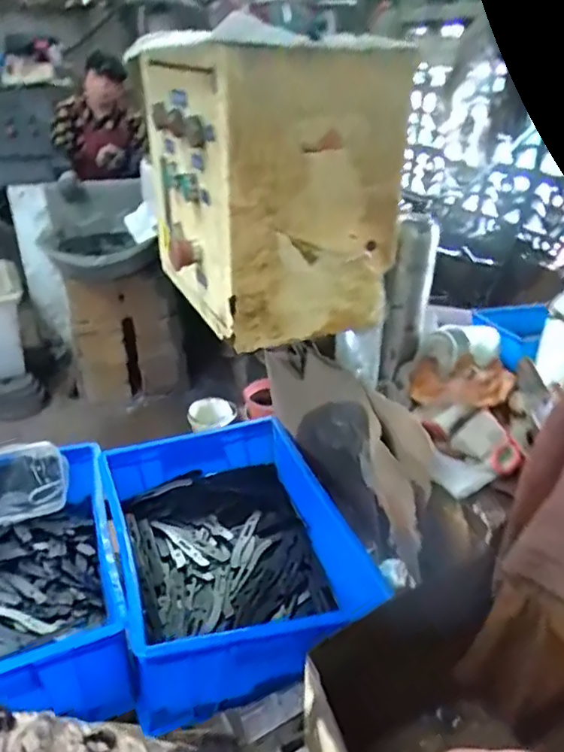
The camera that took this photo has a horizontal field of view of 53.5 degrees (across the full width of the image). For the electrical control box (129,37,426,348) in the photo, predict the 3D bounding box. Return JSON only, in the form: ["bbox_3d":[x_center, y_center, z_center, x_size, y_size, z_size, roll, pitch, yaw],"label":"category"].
[{"bbox_3d":[-0.022,-0.218,0.657,0.198,0.282,0.288,-14,32,-27],"label":"electrical control box"}]

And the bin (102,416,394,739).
[{"bbox_3d":[-0.089,0.232,0.813,0.286,0.131,0.381,-9,30,-19],"label":"bin"}]

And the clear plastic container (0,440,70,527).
[{"bbox_3d":[-0.432,0.168,0.856,0.193,0.119,0.055,-14,13,-30],"label":"clear plastic container"}]

